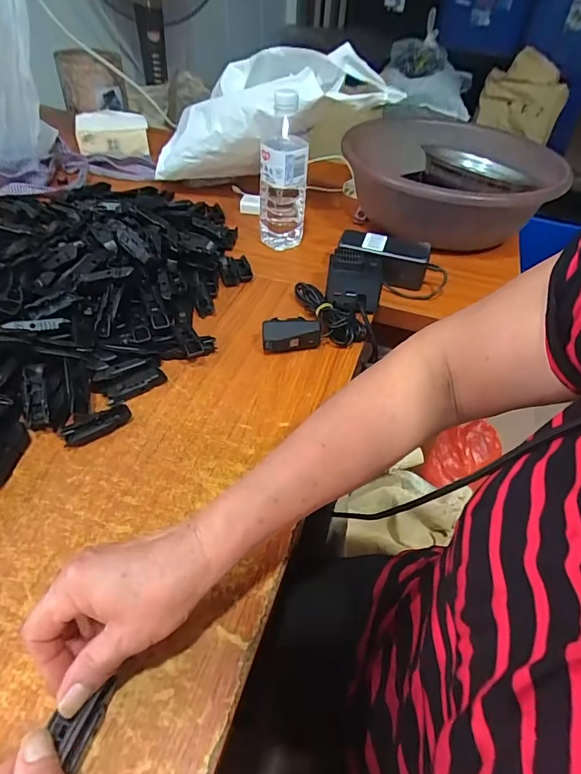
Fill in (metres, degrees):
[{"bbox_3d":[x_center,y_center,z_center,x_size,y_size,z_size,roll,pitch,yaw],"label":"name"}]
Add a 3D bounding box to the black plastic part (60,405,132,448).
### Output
[{"bbox_3d":[-0.190,0.038,0.453,0.064,0.012,0.020,-26,53,-28],"label":"black plastic part"}]

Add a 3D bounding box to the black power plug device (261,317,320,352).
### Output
[{"bbox_3d":[0.000,-0.062,0.548,0.068,0.036,0.027,-5,46,-11],"label":"black power plug device"}]

